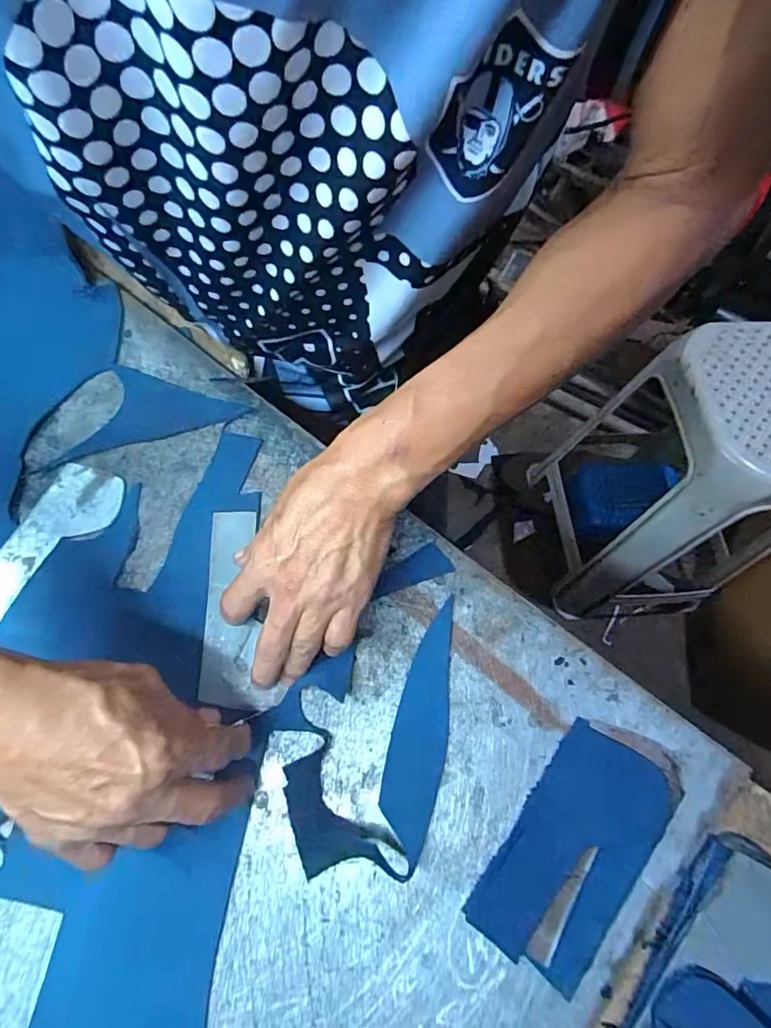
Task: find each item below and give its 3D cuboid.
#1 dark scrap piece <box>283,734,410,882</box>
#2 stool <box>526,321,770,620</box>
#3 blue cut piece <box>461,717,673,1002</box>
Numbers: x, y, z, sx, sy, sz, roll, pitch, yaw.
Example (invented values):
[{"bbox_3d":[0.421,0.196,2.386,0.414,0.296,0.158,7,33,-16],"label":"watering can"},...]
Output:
[{"bbox_3d":[-0.032,0.190,0.311,0.051,0.026,0.089,-33,67,-18],"label":"dark scrap piece"},{"bbox_3d":[0.574,-0.057,1.027,0.352,0.526,0.323,1,61,-1],"label":"stool"},{"bbox_3d":[0.116,0.206,0.313,0.072,0.004,0.136,34,75,19],"label":"blue cut piece"}]

